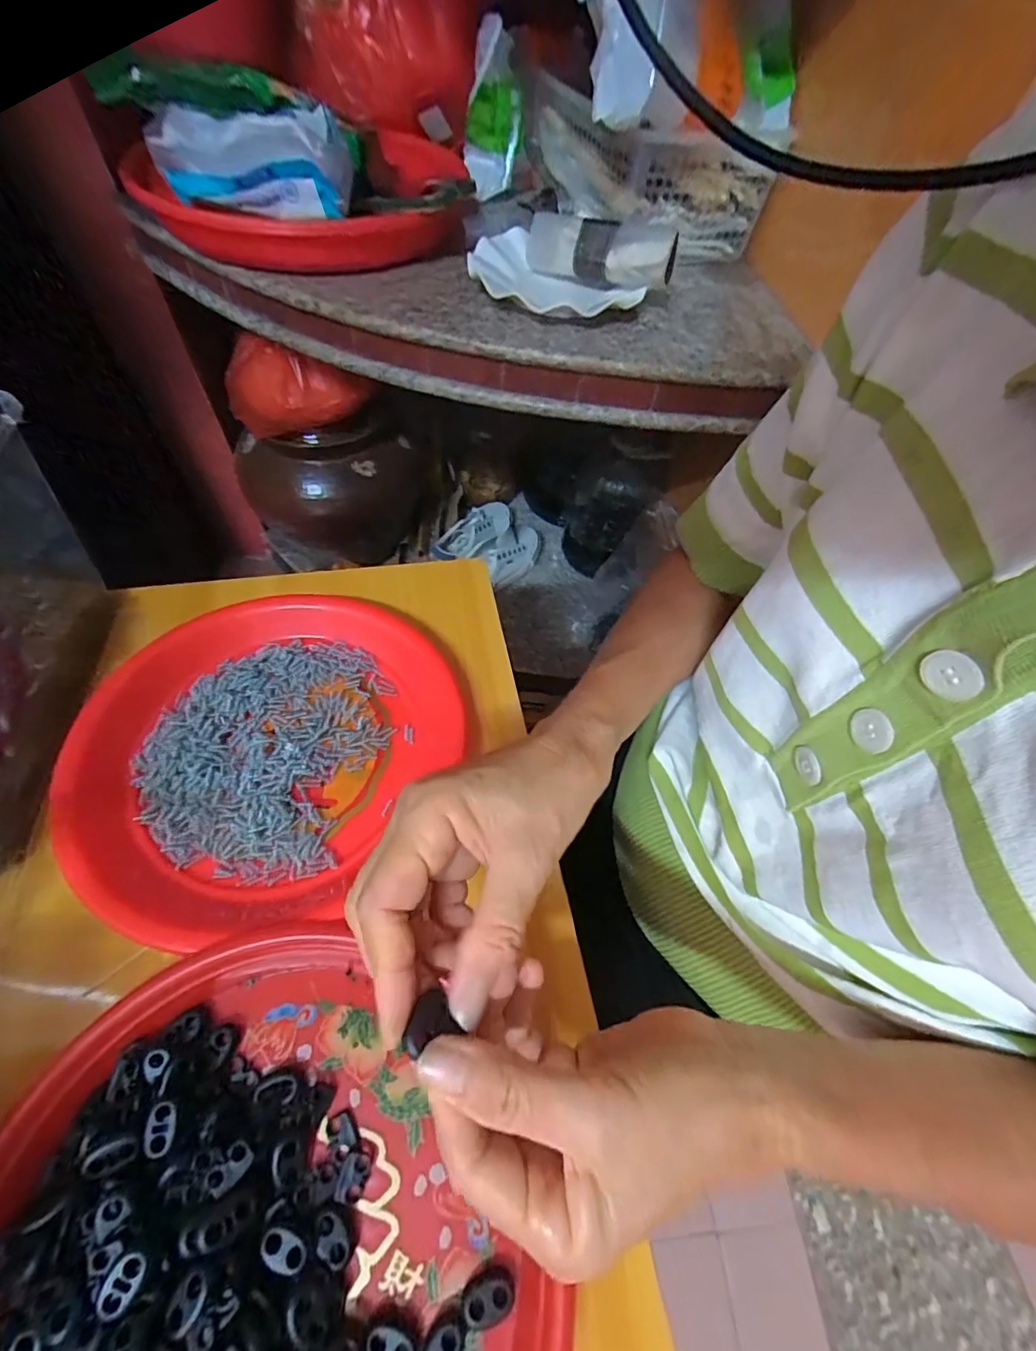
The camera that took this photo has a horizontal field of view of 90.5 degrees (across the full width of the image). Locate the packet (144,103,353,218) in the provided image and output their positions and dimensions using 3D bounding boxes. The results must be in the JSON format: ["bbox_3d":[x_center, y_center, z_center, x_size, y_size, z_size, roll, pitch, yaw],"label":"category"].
[{"bbox_3d":[-0.232,-0.454,0.454,0.161,0.067,0.043,-1,58,-5],"label":"packet"}]

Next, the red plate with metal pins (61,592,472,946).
[{"bbox_3d":[-0.161,0.038,0.333,0.206,0.023,0.231,30,60,14],"label":"red plate with metal pins"}]

